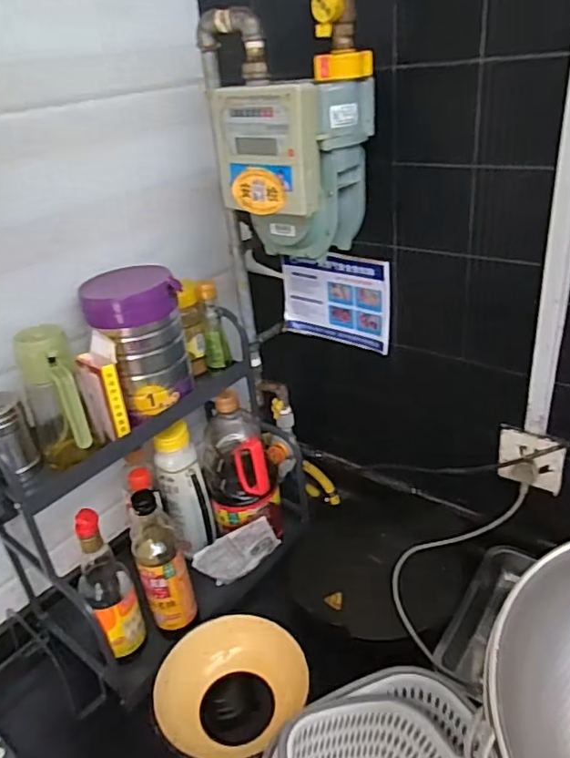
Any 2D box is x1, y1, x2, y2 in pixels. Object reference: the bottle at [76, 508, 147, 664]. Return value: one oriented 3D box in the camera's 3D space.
[{"bbox_3d":[-0.242,0.290,0.789,0.069,0.254,0.074,-21,33,-24],"label":"bottle"}]

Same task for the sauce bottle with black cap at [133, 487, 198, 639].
[{"bbox_3d":[-0.172,0.269,0.820,0.066,0.253,0.067,-15,31,-16],"label":"sauce bottle with black cap"}]

